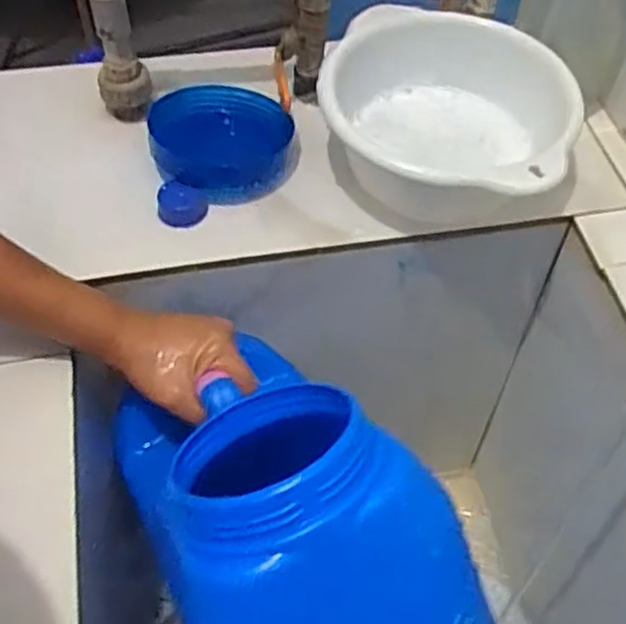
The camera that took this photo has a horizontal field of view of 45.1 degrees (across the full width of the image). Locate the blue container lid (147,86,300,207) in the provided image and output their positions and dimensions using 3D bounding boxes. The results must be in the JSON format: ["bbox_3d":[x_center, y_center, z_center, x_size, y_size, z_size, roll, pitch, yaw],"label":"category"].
[{"bbox_3d":[-0.080,-0.148,0.652,0.120,0.031,0.127,1,55,-1],"label":"blue container lid"}]

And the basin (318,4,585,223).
[{"bbox_3d":[0.108,-0.156,0.630,0.196,0.085,0.192,1,55,-1],"label":"basin"}]

